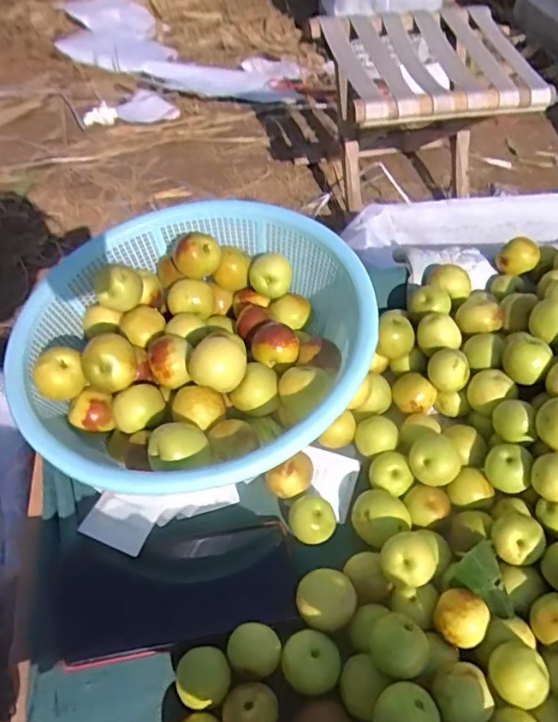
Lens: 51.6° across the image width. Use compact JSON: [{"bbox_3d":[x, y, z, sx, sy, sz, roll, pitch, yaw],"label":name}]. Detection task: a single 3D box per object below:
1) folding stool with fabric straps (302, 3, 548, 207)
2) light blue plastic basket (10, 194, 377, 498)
[{"bbox_3d":[0.249,-0.430,1.051,0.355,0.281,0.276,-11,56,-9],"label":"folding stool with fabric straps"},{"bbox_3d":[-0.066,-0.019,0.438,0.242,0.080,0.261,6,55,2],"label":"light blue plastic basket"}]

